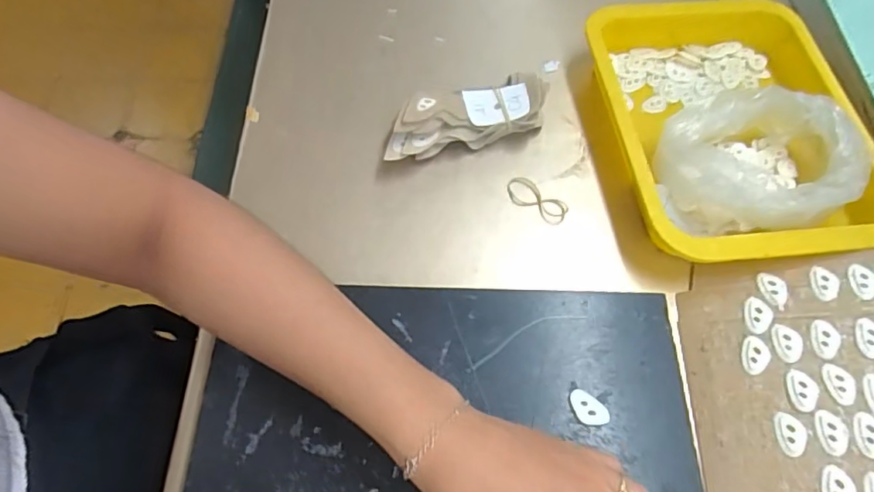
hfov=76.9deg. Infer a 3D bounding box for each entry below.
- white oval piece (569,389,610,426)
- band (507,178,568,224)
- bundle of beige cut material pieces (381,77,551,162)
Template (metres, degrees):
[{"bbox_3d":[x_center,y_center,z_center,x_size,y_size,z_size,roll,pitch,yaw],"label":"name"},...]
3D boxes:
[{"bbox_3d":[0.094,0.101,0.343,0.026,0.004,0.016,35,67,16],"label":"white oval piece"},{"bbox_3d":[0.079,-0.038,0.439,0.052,0.004,0.023,33,66,15],"label":"band"},{"bbox_3d":[0.025,-0.107,0.456,0.141,0.041,0.044,-16,64,-10],"label":"bundle of beige cut material pieces"}]

